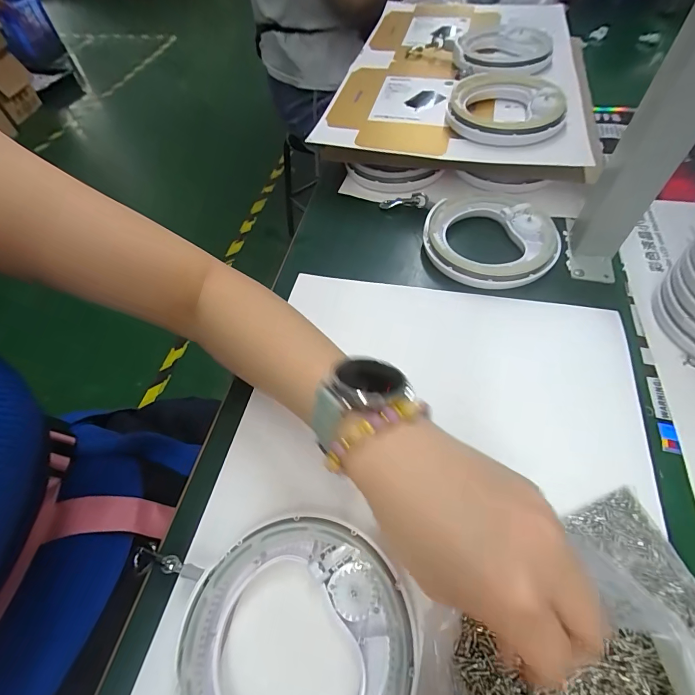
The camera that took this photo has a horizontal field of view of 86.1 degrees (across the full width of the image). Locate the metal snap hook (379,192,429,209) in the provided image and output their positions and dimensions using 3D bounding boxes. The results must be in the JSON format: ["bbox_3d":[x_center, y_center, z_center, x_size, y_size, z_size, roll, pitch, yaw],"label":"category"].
[{"bbox_3d":[0.066,-0.171,0.436,0.059,0.017,0.009,6,56,26],"label":"metal snap hook"}]

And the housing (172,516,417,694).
[{"bbox_3d":[-0.028,0.170,0.213,0.128,0.026,0.128,0,55,0],"label":"housing"}]

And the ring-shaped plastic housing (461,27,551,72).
[{"bbox_3d":[0.211,-0.397,0.504,0.115,0.027,0.115,20,57,14],"label":"ring-shaped plastic housing"}]

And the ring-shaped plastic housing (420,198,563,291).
[{"bbox_3d":[0.144,-0.110,0.382,0.128,0.025,0.118,0,55,0],"label":"ring-shaped plastic housing"}]

